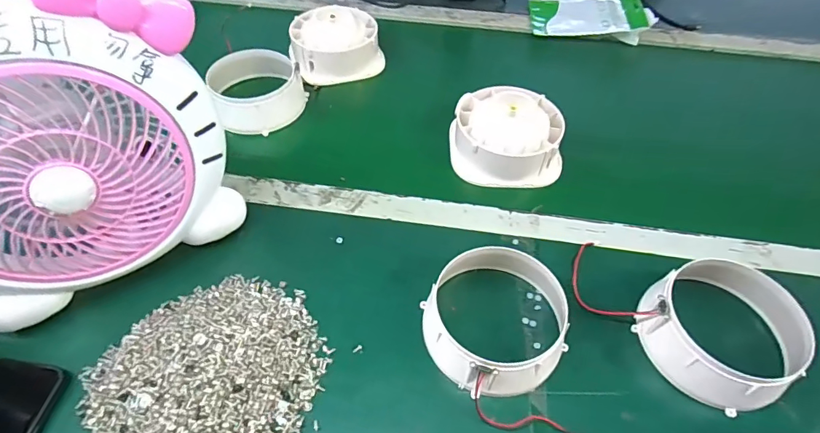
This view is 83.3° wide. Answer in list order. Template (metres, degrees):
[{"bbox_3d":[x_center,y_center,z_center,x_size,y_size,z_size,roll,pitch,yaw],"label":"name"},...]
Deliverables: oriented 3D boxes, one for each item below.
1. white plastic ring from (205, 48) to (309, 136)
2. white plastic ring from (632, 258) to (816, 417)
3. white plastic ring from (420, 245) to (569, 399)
[{"bbox_3d":[-0.204,-0.169,0.626,0.117,0.060,0.117,1,51,-1],"label":"white plastic ring"},{"bbox_3d":[0.278,0.102,0.412,0.111,0.061,0.123,-18,54,-16],"label":"white plastic ring"},{"bbox_3d":[0.073,0.092,0.411,0.119,0.059,0.120,1,51,-1],"label":"white plastic ring"}]

